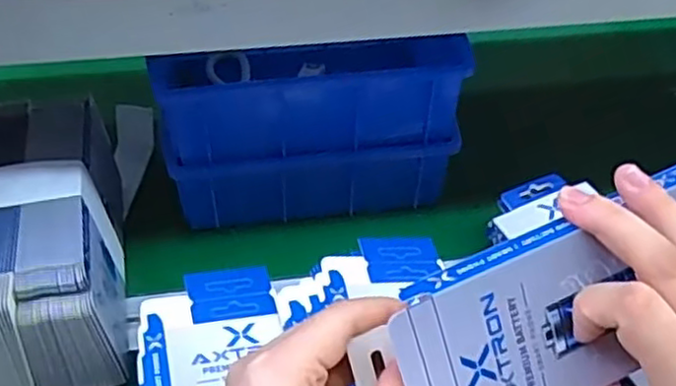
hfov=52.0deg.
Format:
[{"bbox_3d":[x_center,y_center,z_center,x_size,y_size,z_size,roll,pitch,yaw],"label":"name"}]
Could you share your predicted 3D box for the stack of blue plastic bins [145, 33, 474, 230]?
[{"bbox_3d":[-0.018,-0.056,0.491,0.213,0.108,0.107,-4,45,-6],"label":"stack of blue plastic bins"}]

